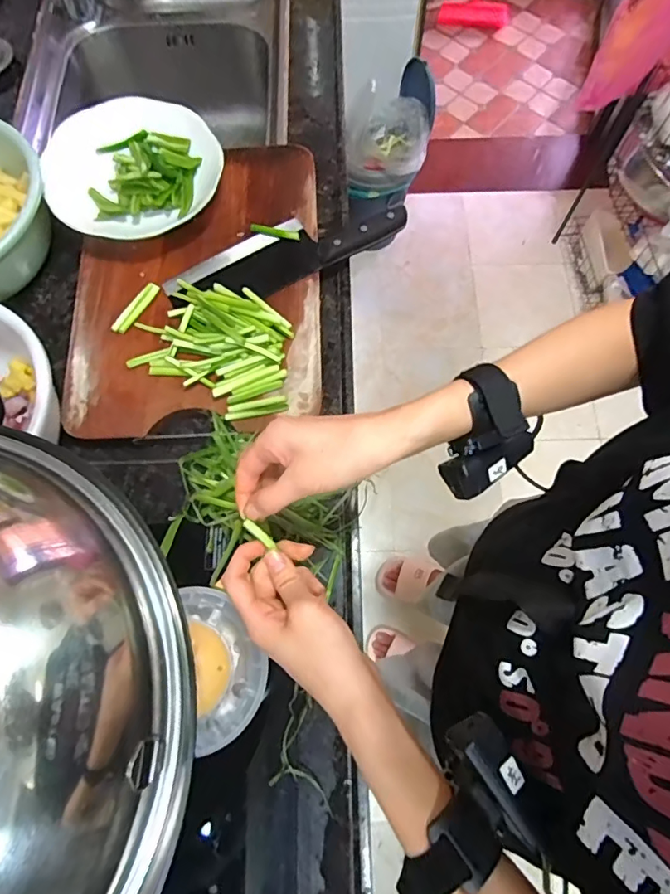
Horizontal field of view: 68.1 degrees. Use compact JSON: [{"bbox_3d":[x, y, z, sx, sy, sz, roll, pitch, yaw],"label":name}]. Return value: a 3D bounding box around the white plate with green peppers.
[{"bbox_3d":[-0.248,-0.340,0.604,0.206,0.041,0.169,-29,74,-9],"label":"white plate with green peppers"}]

